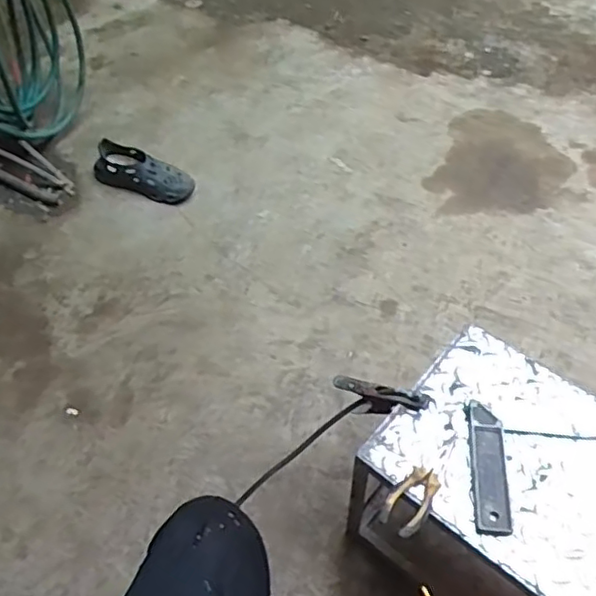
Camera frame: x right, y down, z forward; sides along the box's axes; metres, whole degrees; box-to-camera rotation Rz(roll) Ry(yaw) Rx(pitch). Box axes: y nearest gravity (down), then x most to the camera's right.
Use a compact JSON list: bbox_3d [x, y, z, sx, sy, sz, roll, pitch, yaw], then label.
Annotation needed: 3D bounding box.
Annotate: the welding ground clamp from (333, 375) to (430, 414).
[{"bbox_3d":[0.127,0.154,0.935,0.153,0.064,0.029,4,46,40],"label":"welding ground clamp"}]

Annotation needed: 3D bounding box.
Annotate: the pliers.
[{"bbox_3d":[0.149,0.259,0.794,0.051,0.020,0.095,30,59,23],"label":"pliers"}]

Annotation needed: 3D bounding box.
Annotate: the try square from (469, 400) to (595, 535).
[{"bbox_3d":[0.407,0.231,0.821,0.348,0.018,0.179,2,52,4],"label":"try square"}]

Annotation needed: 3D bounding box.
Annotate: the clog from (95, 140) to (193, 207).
[{"bbox_3d":[-0.402,-0.322,1.596,0.262,0.084,0.131,24,55,19],"label":"clog"}]

